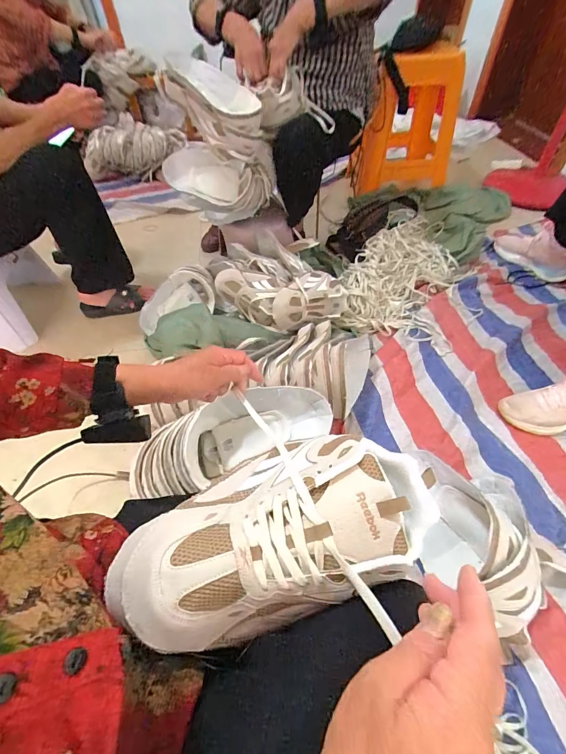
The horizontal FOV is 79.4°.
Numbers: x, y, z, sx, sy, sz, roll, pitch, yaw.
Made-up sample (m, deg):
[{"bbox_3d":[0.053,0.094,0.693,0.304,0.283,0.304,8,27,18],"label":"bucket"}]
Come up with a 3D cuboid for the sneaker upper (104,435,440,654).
[{"bbox_3d":[-0.002,0.133,0.308,0.282,0.076,0.136,-18,52,-9],"label":"sneaker upper"}]

